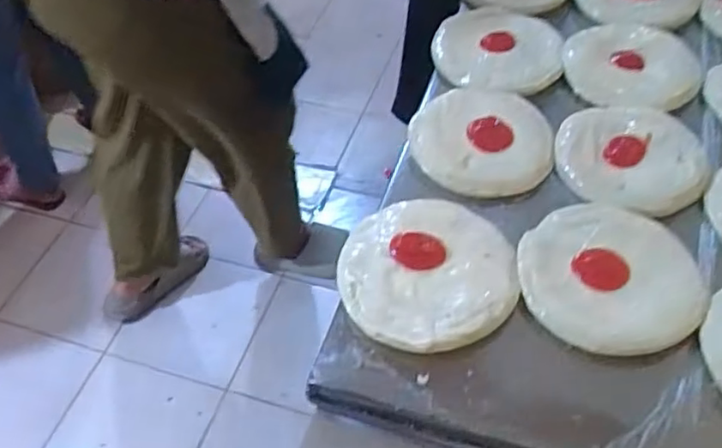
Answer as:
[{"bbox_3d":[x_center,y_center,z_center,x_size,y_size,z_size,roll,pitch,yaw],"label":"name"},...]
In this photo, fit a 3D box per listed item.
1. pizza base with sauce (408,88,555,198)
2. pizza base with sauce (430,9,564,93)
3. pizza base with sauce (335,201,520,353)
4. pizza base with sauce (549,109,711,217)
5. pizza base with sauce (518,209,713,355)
[{"bbox_3d":[0.125,-0.087,0.672,0.137,0.025,0.139,-2,49,3],"label":"pizza base with sauce"},{"bbox_3d":[0.160,-0.206,0.768,0.150,0.023,0.151,7,50,10],"label":"pizza base with sauce"},{"bbox_3d":[0.058,0.038,0.563,0.149,0.017,0.150,2,50,6],"label":"pizza base with sauce"},{"bbox_3d":[0.272,-0.065,0.648,0.151,0.016,0.133,-4,49,1],"label":"pizza base with sauce"},{"bbox_3d":[0.215,0.044,0.560,0.154,0.015,0.142,-3,49,2],"label":"pizza base with sauce"}]

